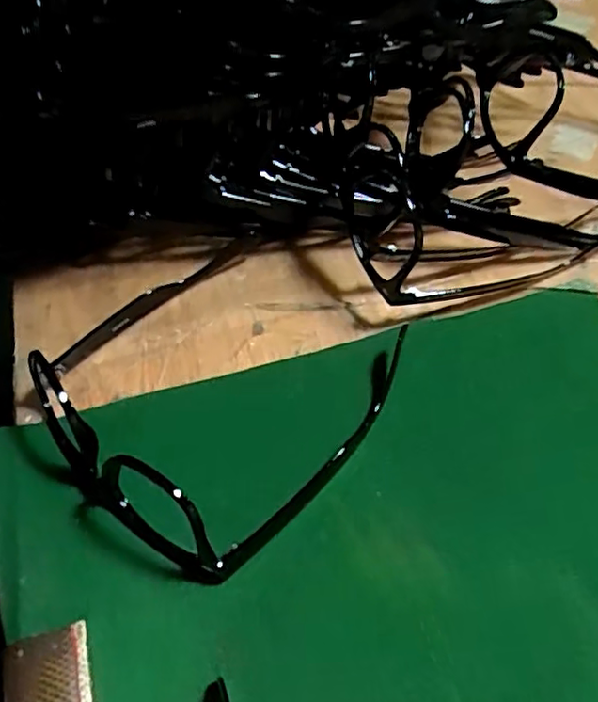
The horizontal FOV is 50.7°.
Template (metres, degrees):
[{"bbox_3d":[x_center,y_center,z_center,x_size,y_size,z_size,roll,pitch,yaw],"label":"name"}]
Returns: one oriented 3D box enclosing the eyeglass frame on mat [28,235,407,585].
[{"bbox_3d":[-0.046,0.005,0.314,0.157,0.048,0.161,35,63,27],"label":"eyeglass frame on mat"}]

